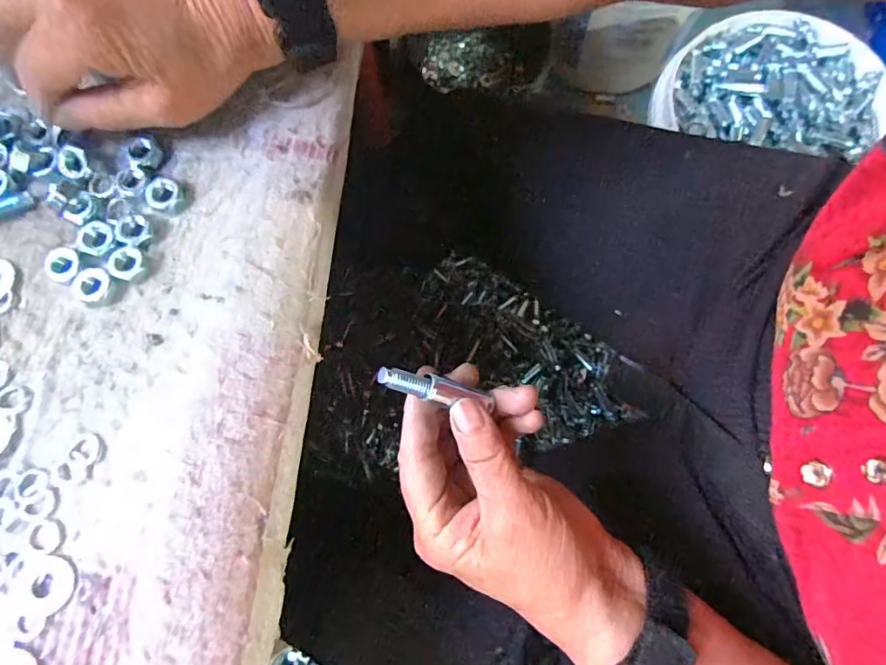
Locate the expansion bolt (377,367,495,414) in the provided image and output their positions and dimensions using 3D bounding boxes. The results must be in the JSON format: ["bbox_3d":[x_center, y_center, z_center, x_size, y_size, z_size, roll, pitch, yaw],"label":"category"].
[{"bbox_3d":[-0.002,0.025,0.228,0.059,0.007,0.010,14,75,-25],"label":"expansion bolt"}]

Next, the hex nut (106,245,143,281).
[{"bbox_3d":[-0.149,-0.033,0.235,0.015,0.004,0.017,-42,81,-10],"label":"hex nut"}]

